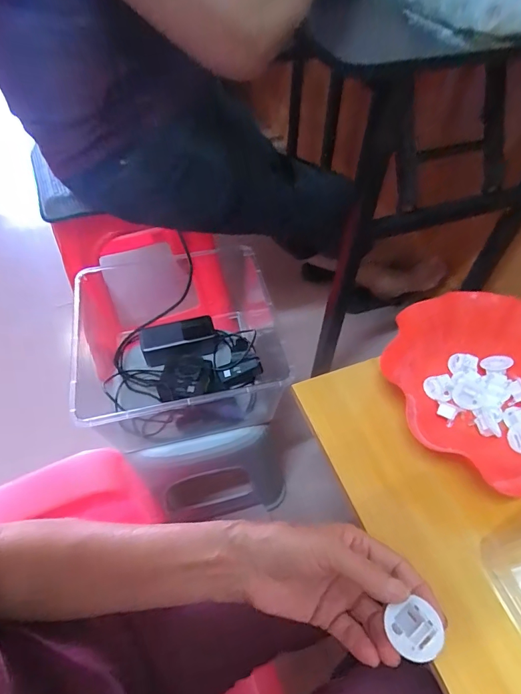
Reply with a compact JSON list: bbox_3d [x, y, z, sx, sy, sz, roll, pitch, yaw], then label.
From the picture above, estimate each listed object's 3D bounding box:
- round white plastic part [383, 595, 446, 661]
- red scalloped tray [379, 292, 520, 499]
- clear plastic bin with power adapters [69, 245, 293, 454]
[{"bbox_3d":[0.092,0.170,0.241,0.029,0.008,0.028,-19,55,-14],"label":"round white plastic part"},{"bbox_3d":[0.251,0.045,0.431,0.189,0.070,0.226,-22,56,-16],"label":"red scalloped tray"},{"bbox_3d":[-0.127,0.011,0.696,0.349,0.154,0.284,-13,54,-9],"label":"clear plastic bin with power adapters"}]

